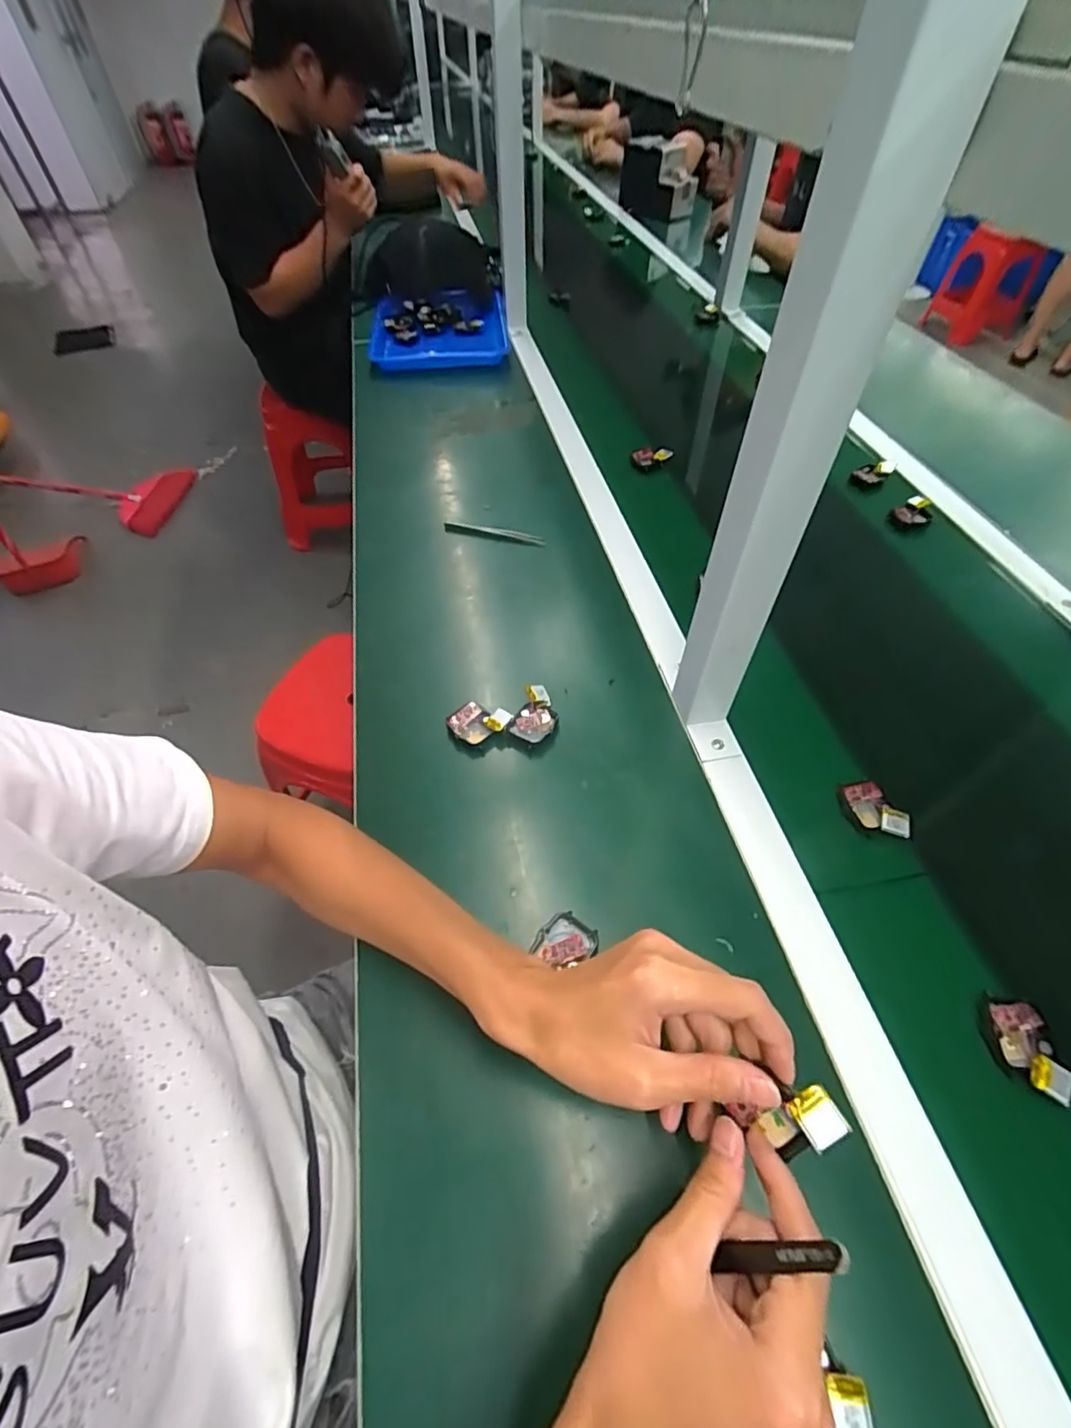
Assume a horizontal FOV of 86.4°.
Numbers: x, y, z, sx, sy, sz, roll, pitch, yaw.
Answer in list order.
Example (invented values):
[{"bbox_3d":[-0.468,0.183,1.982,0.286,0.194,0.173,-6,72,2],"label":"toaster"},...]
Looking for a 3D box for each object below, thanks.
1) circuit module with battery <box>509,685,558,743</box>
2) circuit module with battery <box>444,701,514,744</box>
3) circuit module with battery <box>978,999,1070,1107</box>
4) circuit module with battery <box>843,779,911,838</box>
[{"bbox_3d":[0.002,0.002,0.529,0.037,0.018,0.058,15,55,14],"label":"circuit module with battery"},{"bbox_3d":[-0.053,0.005,0.521,0.052,0.009,0.039,-32,71,-6],"label":"circuit module with battery"},{"bbox_3d":[0.312,0.213,0.362,0.035,0.013,0.054,-1,53,2],"label":"circuit module with battery"},{"bbox_3d":[0.277,0.080,0.465,0.031,0.018,0.052,-12,53,-7],"label":"circuit module with battery"}]

